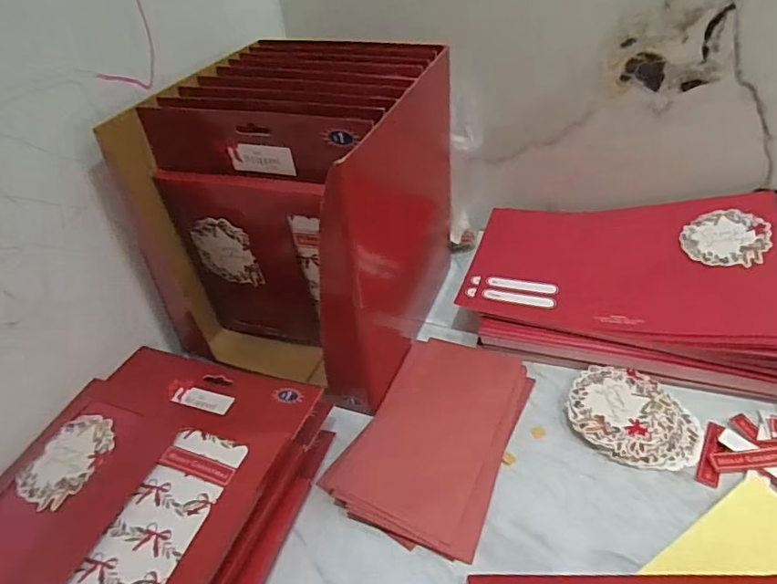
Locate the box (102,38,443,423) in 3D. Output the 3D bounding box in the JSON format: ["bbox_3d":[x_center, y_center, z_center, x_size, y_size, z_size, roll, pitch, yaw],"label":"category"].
[{"bbox_3d":[-0.076,-0.073,0.497,0.210,0.227,0.224,13,44,22],"label":"box"}]

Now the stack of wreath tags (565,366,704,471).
[{"bbox_3d":[0.198,0.100,0.436,0.098,0.014,0.087,3,41,12],"label":"stack of wreath tags"}]

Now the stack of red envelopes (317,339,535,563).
[{"bbox_3d":[0.043,0.112,0.440,0.118,0.012,0.186,17,46,25],"label":"stack of red envelopes"}]

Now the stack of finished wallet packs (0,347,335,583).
[{"bbox_3d":[-0.179,0.150,0.386,0.204,0.052,0.246,9,43,18],"label":"stack of finished wallet packs"}]

